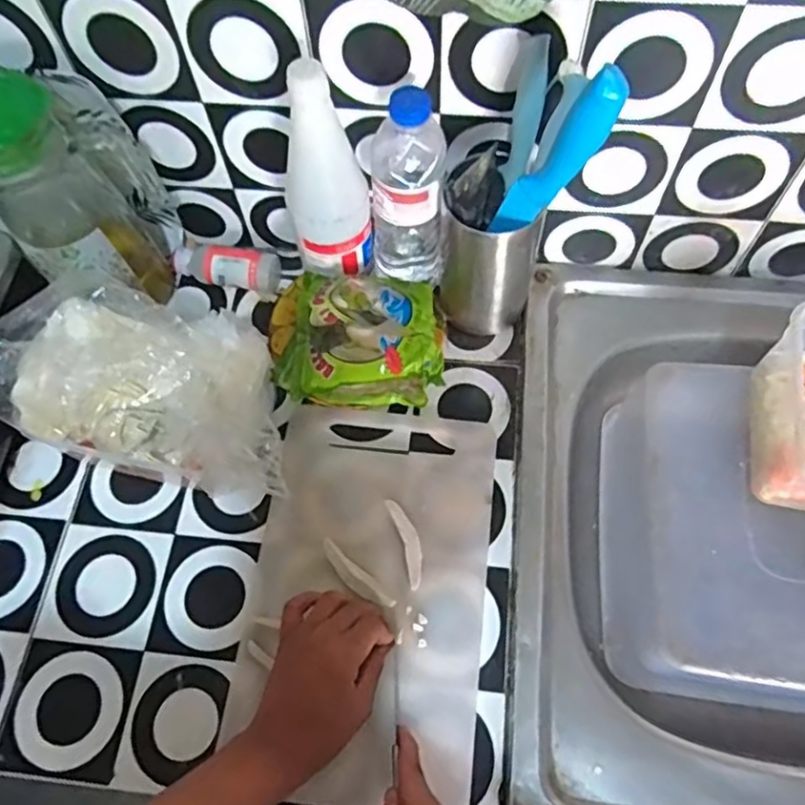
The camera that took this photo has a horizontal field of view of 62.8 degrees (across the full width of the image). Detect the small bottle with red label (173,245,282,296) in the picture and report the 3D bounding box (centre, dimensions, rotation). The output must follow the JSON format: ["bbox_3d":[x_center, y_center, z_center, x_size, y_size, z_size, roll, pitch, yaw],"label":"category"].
[{"bbox_3d":[-0.184,-0.146,0.694,0.105,0.035,0.046,12,66,8],"label":"small bottle with red label"}]

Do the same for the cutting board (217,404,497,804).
[{"bbox_3d":[-0.027,0.156,0.559,0.197,0.020,0.328,6,63,4],"label":"cutting board"}]

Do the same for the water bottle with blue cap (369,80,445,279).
[{"bbox_3d":[0.002,-0.176,0.575,0.062,0.191,0.061,-8,65,-1],"label":"water bottle with blue cap"}]

